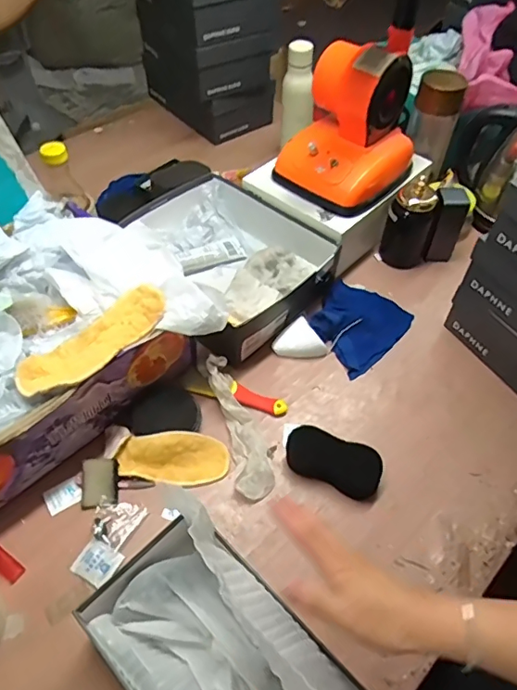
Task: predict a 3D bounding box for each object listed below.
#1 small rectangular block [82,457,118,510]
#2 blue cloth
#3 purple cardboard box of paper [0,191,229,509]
[{"bbox_3d":[-0.206,0.177,0.669,0.044,0.007,0.059,-2,80,-9],"label":"small rectangular block"},{"bbox_3d":[0.163,-0.043,0.863,0.156,0.034,0.147,-35,61,-26],"label":"blue cloth"},{"bbox_3d":[-0.314,-0.006,0.702,0.427,0.188,0.334,-36,61,-26],"label":"purple cardboard box of paper"}]

